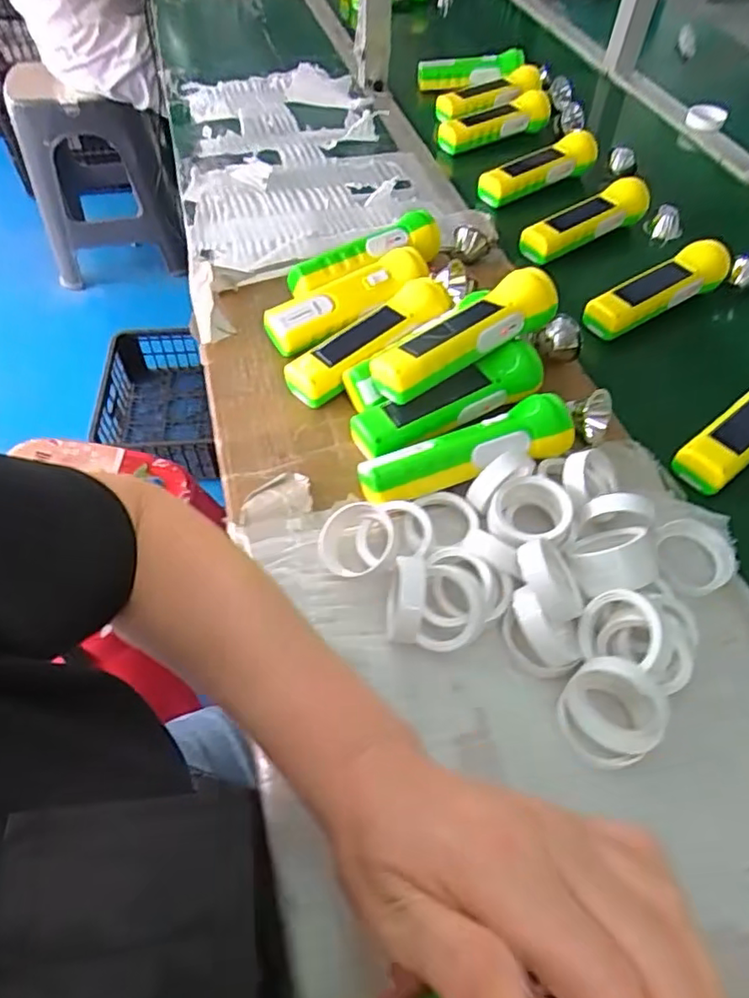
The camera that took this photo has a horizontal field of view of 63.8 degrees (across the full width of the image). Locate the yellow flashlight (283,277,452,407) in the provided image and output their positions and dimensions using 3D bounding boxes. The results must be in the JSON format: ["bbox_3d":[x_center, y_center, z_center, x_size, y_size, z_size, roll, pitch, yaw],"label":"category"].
[{"bbox_3d":[-0.003,-0.135,0.533,0.158,0.044,0.049,-39,57,-15],"label":"yellow flashlight"}]

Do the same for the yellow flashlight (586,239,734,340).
[{"bbox_3d":[0.256,-0.191,0.549,0.139,0.032,0.038,-28,58,-2],"label":"yellow flashlight"}]

